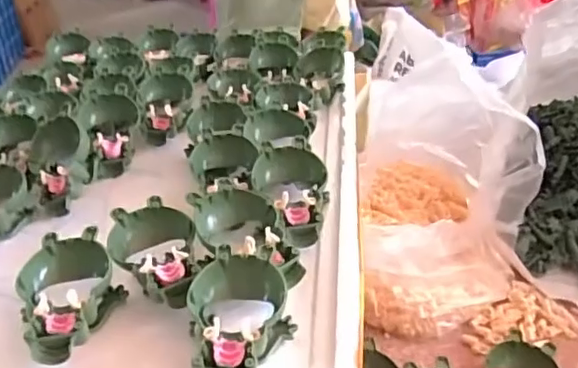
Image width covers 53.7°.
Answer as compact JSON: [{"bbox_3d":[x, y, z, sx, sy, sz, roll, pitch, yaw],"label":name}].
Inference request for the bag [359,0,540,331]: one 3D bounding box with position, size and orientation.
[{"bbox_3d":[0.154,-0.004,0.560,0.156,0.203,0.235,8,34,13],"label":"bag"}]

